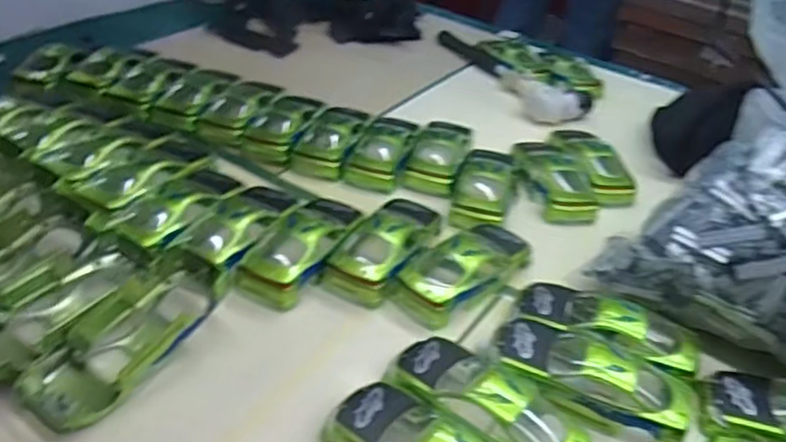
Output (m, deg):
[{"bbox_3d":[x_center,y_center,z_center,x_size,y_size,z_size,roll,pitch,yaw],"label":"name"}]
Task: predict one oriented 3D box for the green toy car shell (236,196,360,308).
[{"bbox_3d":[-0.069,0.013,0.519,0.052,0.032,0.128,19,37,16],"label":"green toy car shell"}]

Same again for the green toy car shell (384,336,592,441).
[{"bbox_3d":[0.060,0.110,0.409,0.127,0.034,0.057,29,41,28],"label":"green toy car shell"}]

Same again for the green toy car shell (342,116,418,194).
[{"bbox_3d":[-0.008,-0.068,0.652,0.050,0.029,0.102,15,36,11],"label":"green toy car shell"}]

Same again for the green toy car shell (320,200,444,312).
[{"bbox_3d":[-0.004,0.014,0.526,0.054,0.034,0.120,21,37,18],"label":"green toy car shell"}]

